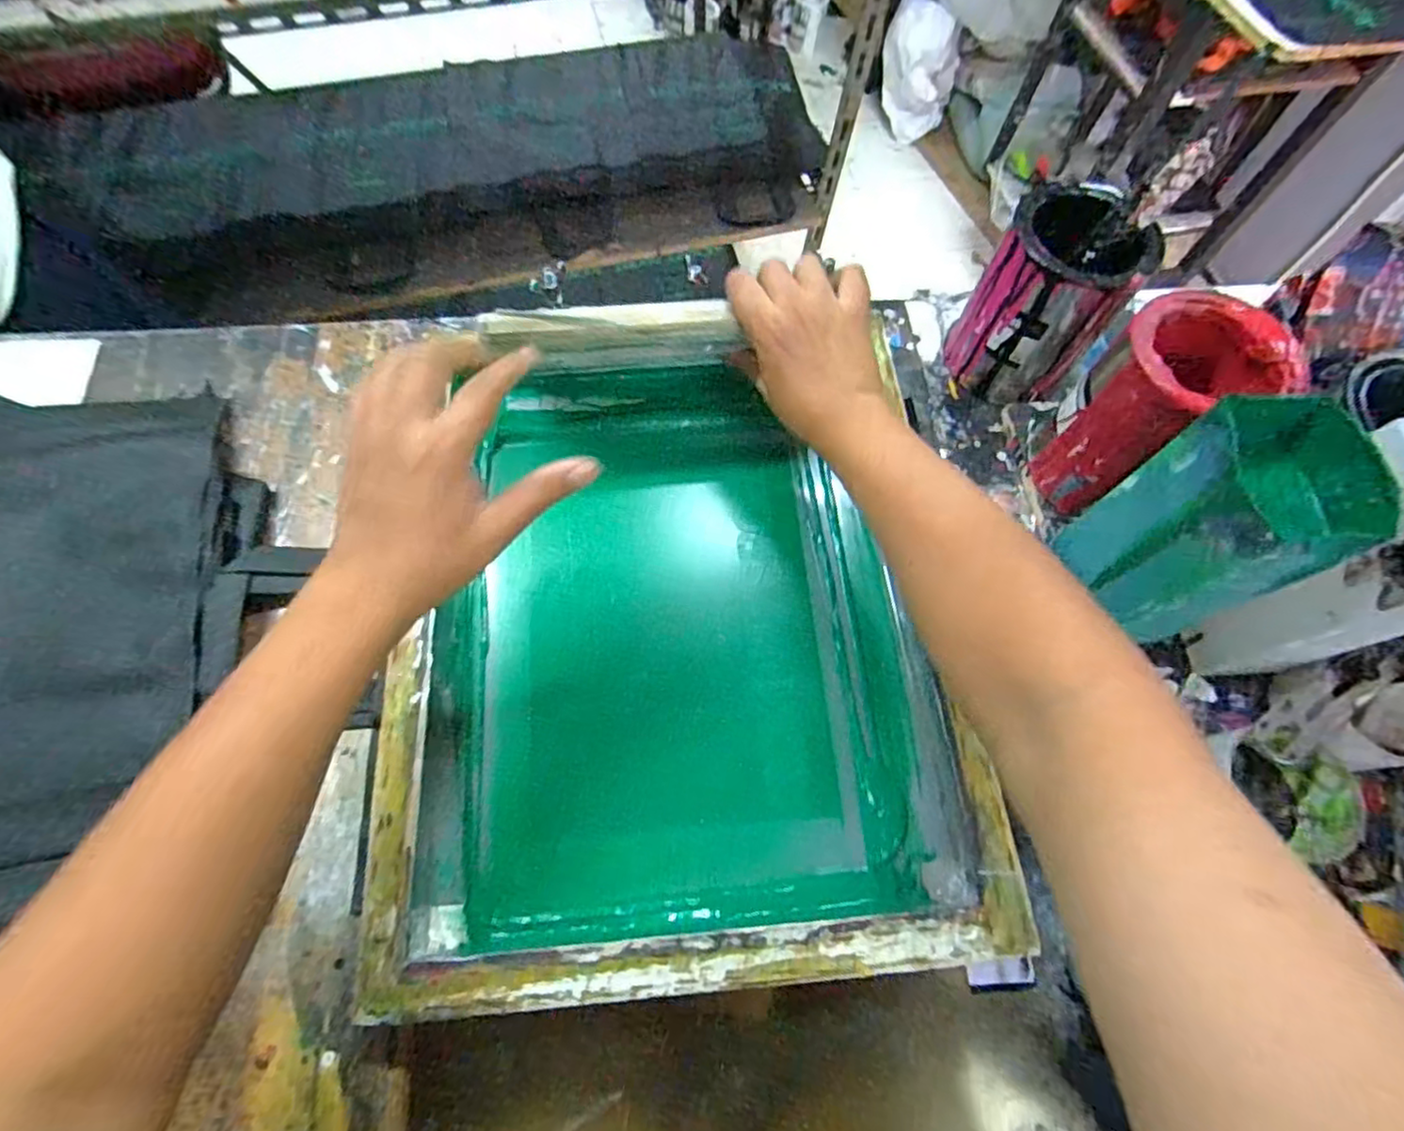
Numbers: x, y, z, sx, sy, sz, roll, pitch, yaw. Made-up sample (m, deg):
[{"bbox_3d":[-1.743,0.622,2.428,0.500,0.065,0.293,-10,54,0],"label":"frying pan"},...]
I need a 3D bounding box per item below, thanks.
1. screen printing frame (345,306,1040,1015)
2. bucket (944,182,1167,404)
[{"bbox_3d":[-0.017,0.021,0.490,0.382,0.063,0.511,-2,66,-2],"label":"screen printing frame"},{"bbox_3d":[0.276,-0.211,0.524,0.104,0.154,0.089,33,70,13],"label":"bucket"}]

